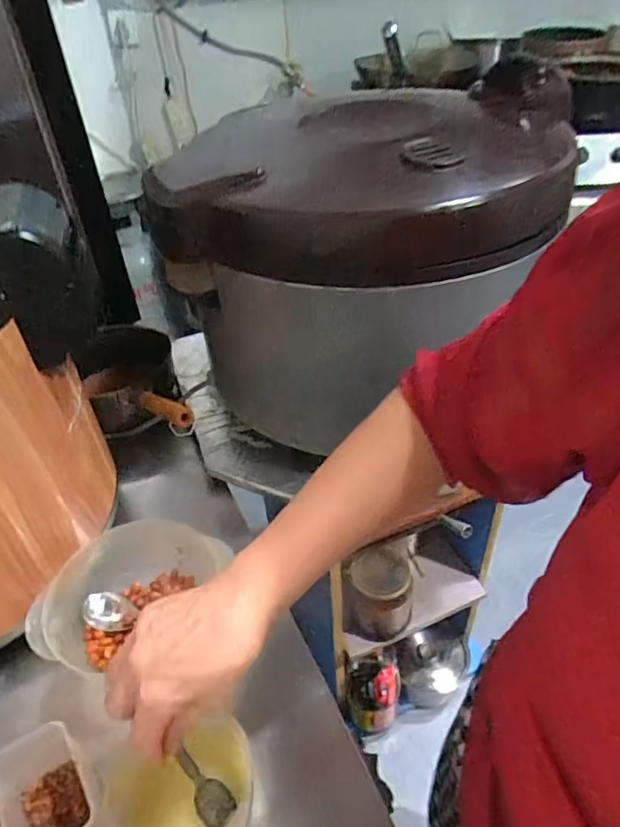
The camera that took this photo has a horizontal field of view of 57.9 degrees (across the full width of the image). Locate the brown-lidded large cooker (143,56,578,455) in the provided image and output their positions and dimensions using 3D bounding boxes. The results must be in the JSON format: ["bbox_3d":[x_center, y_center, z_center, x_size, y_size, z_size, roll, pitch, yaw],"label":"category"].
[{"bbox_3d":[0.088,-0.180,0.676,0.370,0.299,0.381,14,43,21],"label":"brown-lidded large cooker"}]

